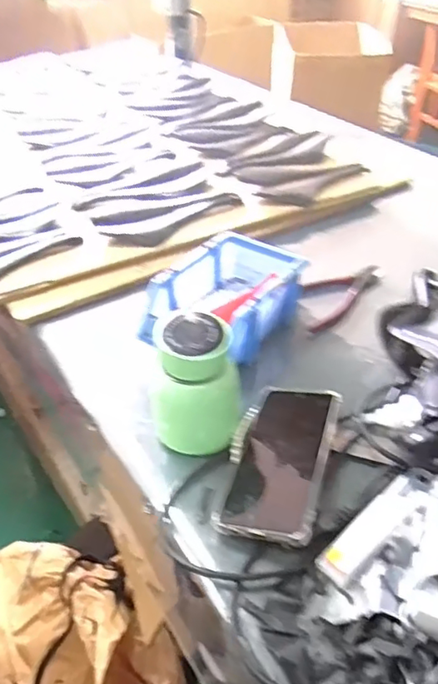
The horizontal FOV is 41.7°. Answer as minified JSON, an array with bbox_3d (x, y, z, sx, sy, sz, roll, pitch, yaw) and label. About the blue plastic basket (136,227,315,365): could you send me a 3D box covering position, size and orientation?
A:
[{"bbox_3d":[0.014,-0.054,0.657,0.122,0.066,0.169,23,45,26],"label":"blue plastic basket"}]

